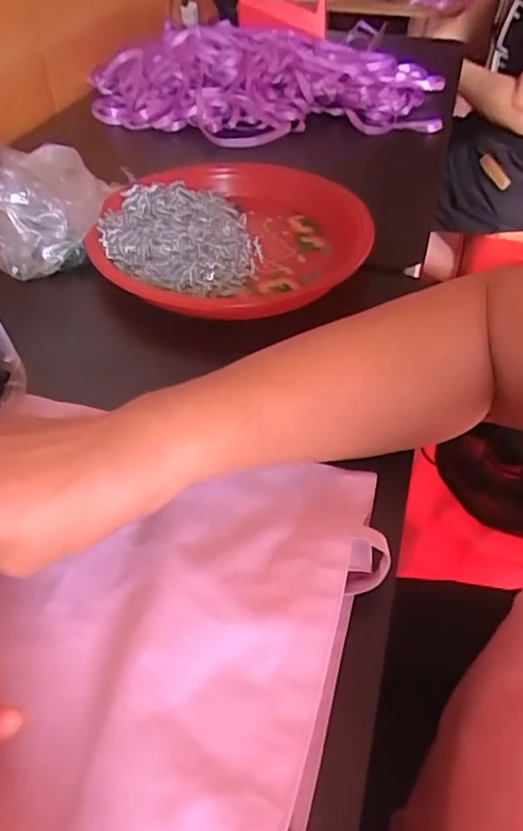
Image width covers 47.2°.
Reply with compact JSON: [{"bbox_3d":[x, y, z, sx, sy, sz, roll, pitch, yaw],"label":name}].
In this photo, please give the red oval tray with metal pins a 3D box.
[{"bbox_3d":[-0.025,-0.157,0.518,0.223,0.034,0.223,1,45,1],"label":"red oval tray with metal pins"}]

